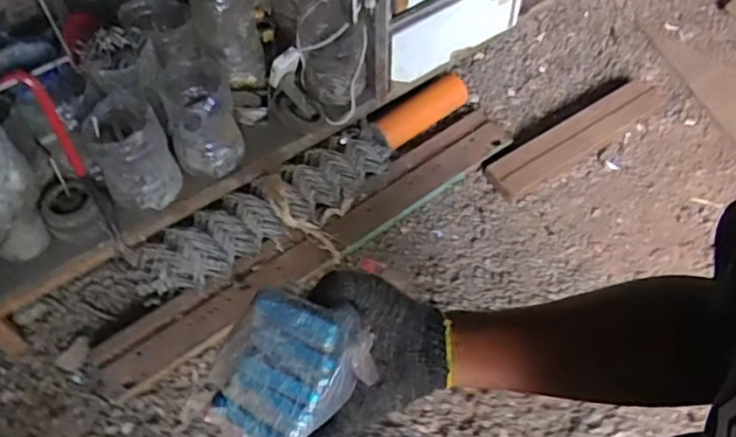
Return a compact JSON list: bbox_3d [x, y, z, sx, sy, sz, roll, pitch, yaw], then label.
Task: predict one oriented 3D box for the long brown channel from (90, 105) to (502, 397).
[{"bbox_3d":[-0.130,0.043,1.721,1.309,0.071,0.157,-33,64,-20],"label":"long brown channel"}]

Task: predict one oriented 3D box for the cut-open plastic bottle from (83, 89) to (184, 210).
[{"bbox_3d":[-0.557,-0.152,1.494,0.170,0.216,0.189,-26,61,-16],"label":"cut-open plastic bottle"}]

